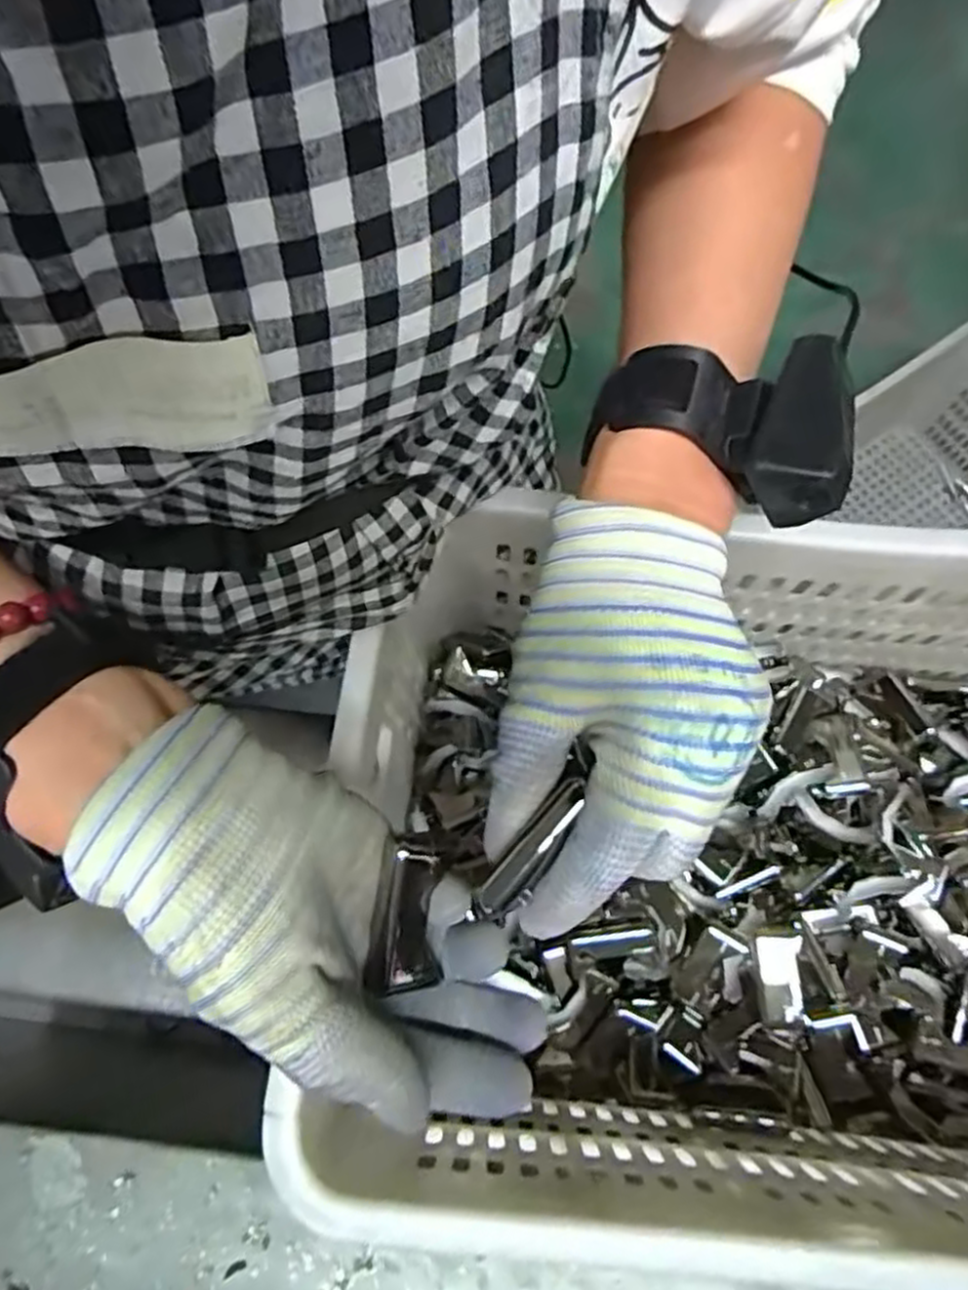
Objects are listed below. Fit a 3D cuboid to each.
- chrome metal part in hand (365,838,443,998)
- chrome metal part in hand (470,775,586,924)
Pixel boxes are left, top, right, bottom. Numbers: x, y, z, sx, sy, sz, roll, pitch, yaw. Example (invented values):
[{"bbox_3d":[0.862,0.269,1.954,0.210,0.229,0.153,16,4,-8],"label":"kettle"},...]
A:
[{"bbox_3d":[-0.028,0.098,0.278,0.020,0.014,0.051,7,90,3],"label":"chrome metal part in hand"},{"bbox_3d":[0.016,0.070,0.262,0.013,0.011,0.055,36,88,12],"label":"chrome metal part in hand"}]

